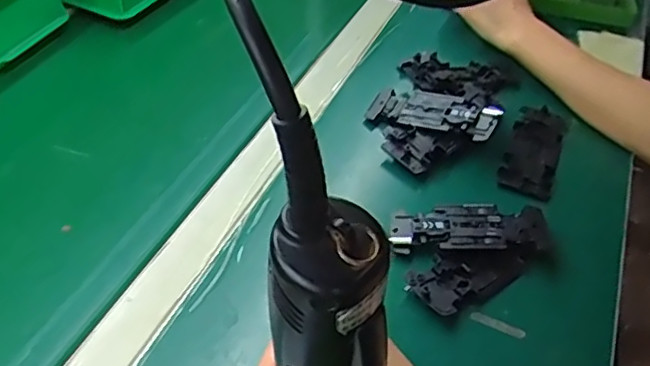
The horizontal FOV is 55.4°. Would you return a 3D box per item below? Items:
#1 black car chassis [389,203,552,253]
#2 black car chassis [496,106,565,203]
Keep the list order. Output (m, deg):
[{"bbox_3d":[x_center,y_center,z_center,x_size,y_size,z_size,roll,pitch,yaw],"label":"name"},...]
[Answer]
[{"bbox_3d":[0.118,0.036,0.505,0.122,0.019,0.048,3,43,-1],"label":"black car chassis"},{"bbox_3d":[0.201,-0.032,0.597,0.047,0.015,0.134,18,45,14],"label":"black car chassis"}]

